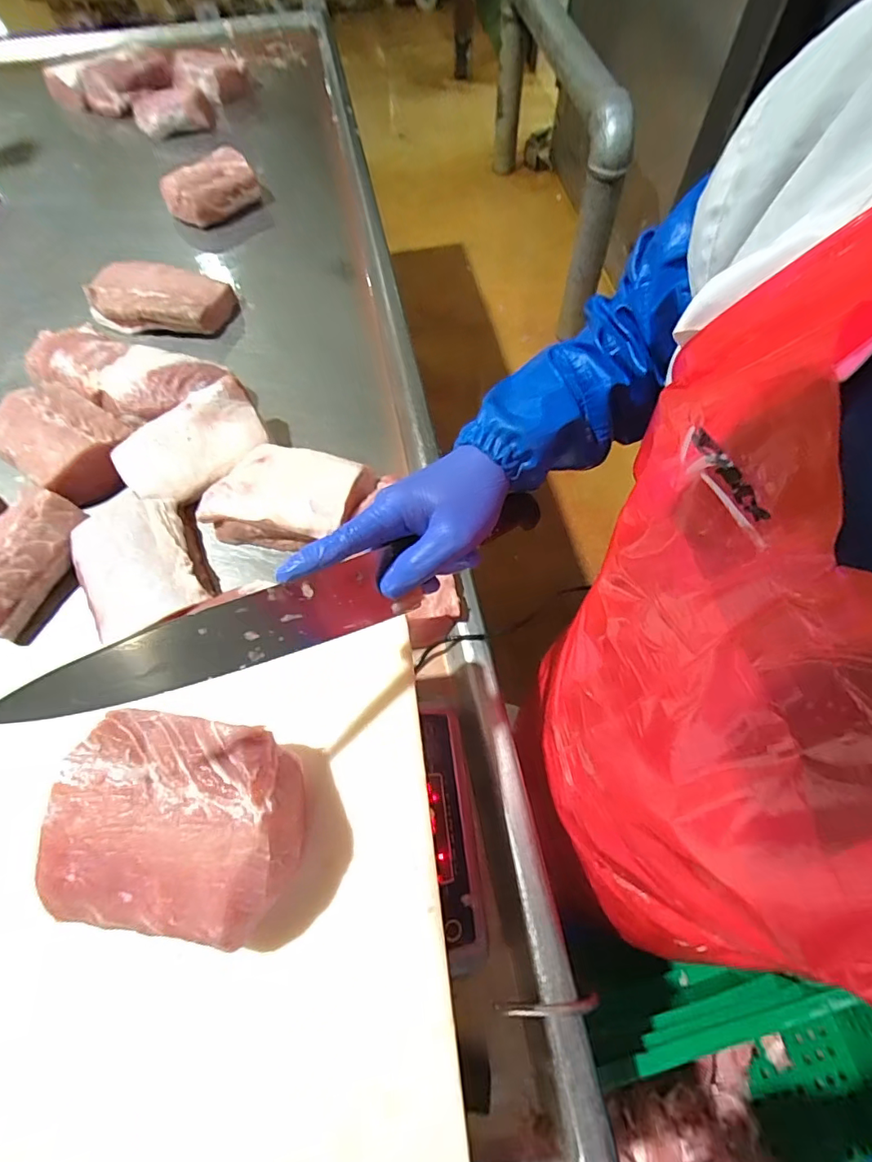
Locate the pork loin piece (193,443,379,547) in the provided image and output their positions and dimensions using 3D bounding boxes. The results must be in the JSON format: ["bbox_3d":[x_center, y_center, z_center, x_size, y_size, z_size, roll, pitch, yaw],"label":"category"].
[{"bbox_3d":[-0.180,-0.100,0.644,0.185,0.066,0.118,9,63,7],"label":"pork loin piece"}]

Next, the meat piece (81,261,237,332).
[{"bbox_3d":[-0.448,-0.457,0.826,0.226,0.057,0.105,-3,63,0],"label":"meat piece"}]

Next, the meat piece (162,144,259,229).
[{"bbox_3d":[-0.422,-0.748,0.963,0.107,0.057,0.160,33,68,17],"label":"meat piece"}]

